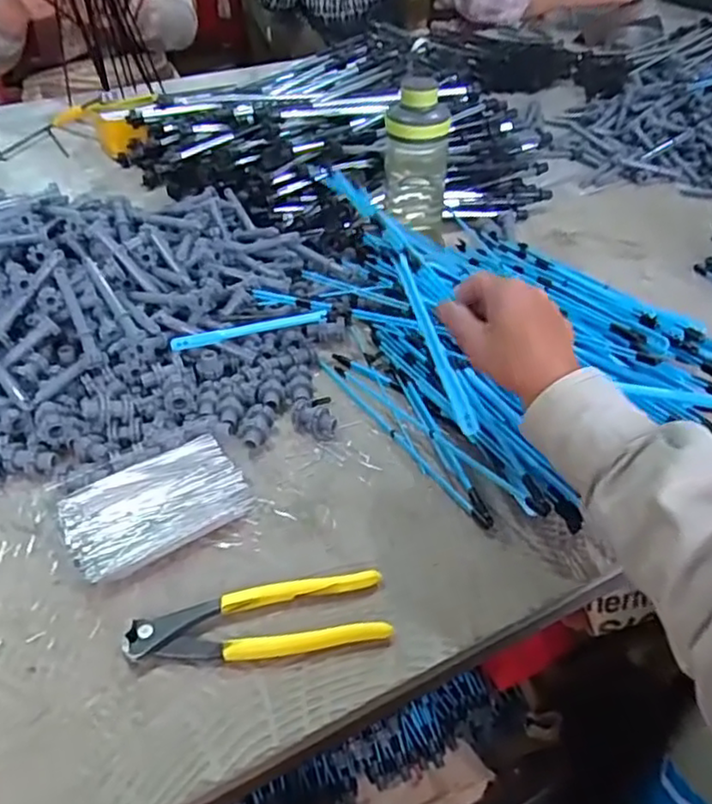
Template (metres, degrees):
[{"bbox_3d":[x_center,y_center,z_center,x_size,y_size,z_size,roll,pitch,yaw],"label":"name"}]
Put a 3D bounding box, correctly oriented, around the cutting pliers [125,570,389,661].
[{"bbox_3d":[-0.063,0.144,0.432,0.163,0.017,0.047,-7,42,-7],"label":"cutting pliers"}]

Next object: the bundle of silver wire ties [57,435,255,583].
[{"bbox_3d":[-0.152,0.076,0.503,0.128,0.018,0.079,-24,47,-24],"label":"bundle of silver wire ties"}]

